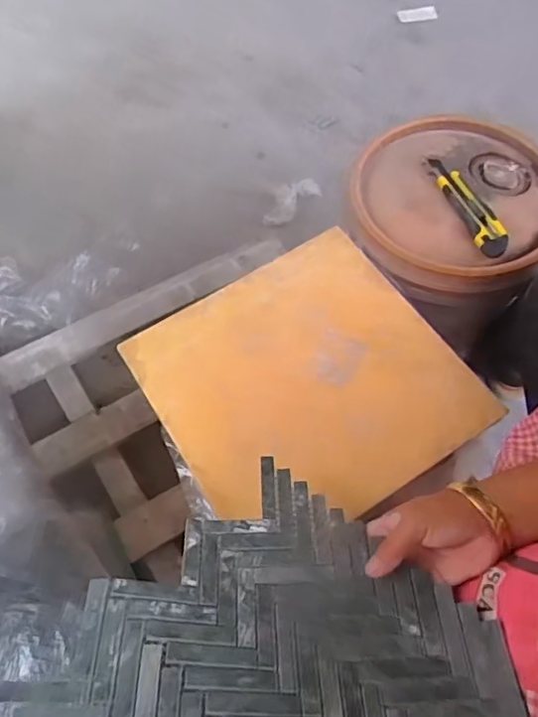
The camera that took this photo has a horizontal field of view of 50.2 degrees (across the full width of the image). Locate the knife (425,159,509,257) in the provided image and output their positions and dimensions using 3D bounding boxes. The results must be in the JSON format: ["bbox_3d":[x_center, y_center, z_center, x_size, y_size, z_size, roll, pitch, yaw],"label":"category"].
[{"bbox_3d":[0.259,-0.200,0.745,0.043,0.019,0.173,-20,64,-8],"label":"knife"}]

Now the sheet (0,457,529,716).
[{"bbox_3d":[0.008,0.230,0.402,0.263,0.031,0.269,36,55,25],"label":"sheet"}]

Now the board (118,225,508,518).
[{"bbox_3d":[0.040,0.022,0.663,0.321,0.025,0.320,-29,66,-12],"label":"board"}]

